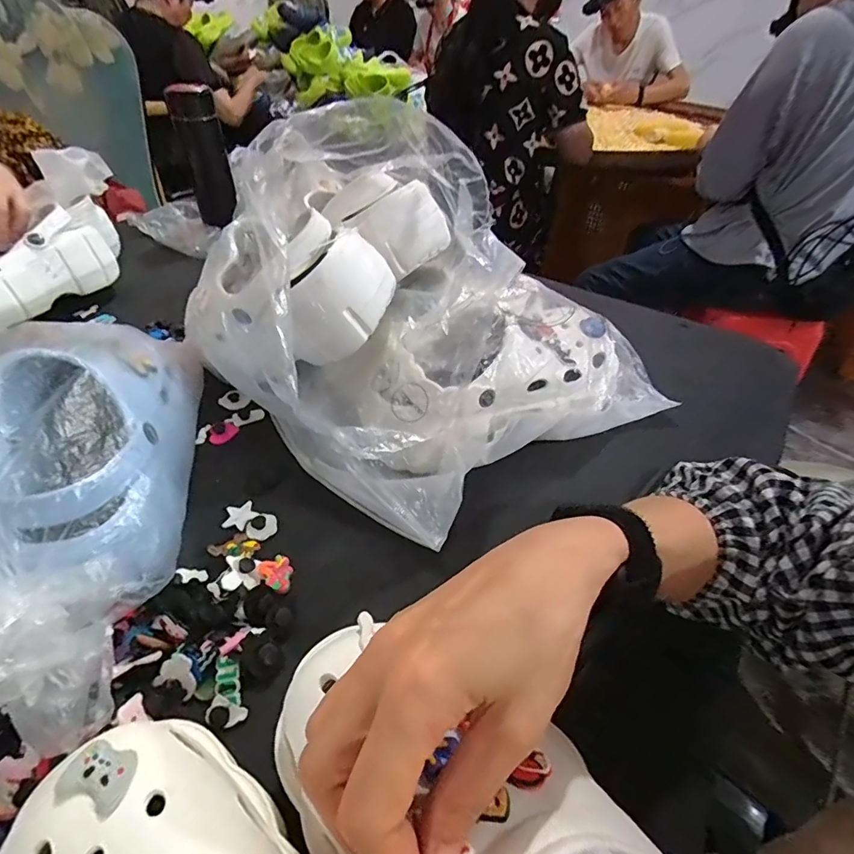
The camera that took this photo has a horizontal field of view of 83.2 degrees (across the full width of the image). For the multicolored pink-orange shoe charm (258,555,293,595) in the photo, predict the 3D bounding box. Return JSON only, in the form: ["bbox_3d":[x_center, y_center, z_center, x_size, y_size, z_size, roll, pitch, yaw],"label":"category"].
[{"bbox_3d":[-0.106,0.105,0.344,0.021,0.005,0.029,-28,51,-29],"label":"multicolored pink-orange shoe charm"}]

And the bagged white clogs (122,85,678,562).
[{"bbox_3d":[0.021,-0.105,0.404,0.342,0.223,0.268,-28,51,-29],"label":"bagged white clogs"}]

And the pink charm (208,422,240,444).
[{"bbox_3d":[-0.193,0.004,0.454,0.022,0.005,0.027,35,52,30],"label":"pink charm"}]

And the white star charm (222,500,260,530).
[{"bbox_3d":[-0.149,0.071,0.388,0.026,0.004,0.028,0,43,-3],"label":"white star charm"}]

